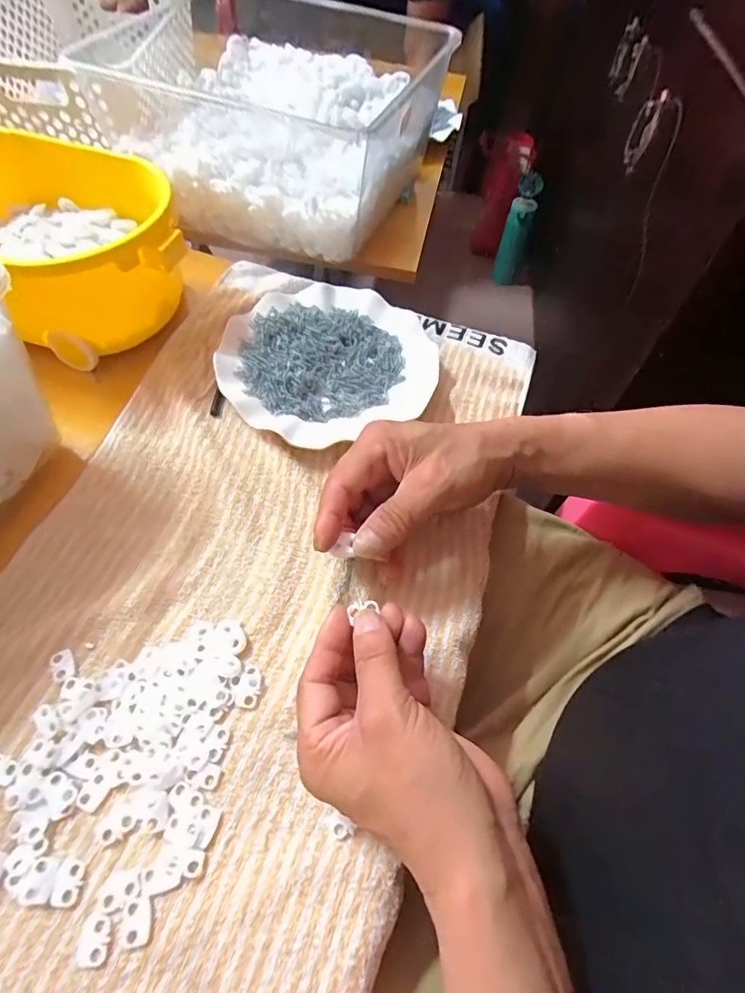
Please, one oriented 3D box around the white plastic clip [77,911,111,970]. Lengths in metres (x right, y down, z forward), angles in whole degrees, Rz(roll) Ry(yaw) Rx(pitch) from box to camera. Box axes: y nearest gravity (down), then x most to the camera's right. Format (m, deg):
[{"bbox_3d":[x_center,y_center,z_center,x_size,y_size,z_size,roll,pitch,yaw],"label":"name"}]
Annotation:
[{"bbox_3d":[-0.131,0.209,0.236,0.013,0.004,0.020,-2,59,-5],"label":"white plastic clip"}]

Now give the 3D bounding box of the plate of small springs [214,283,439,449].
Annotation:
[{"bbox_3d":[-0.041,-0.124,0.439,0.180,0.017,0.163,-23,64,-17],"label":"plate of small springs"}]

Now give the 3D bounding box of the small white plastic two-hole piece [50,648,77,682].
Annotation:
[{"bbox_3d":[-0.185,0.100,0.300,0.012,0.004,0.018,-24,64,-17],"label":"small white plastic two-hole piece"}]

